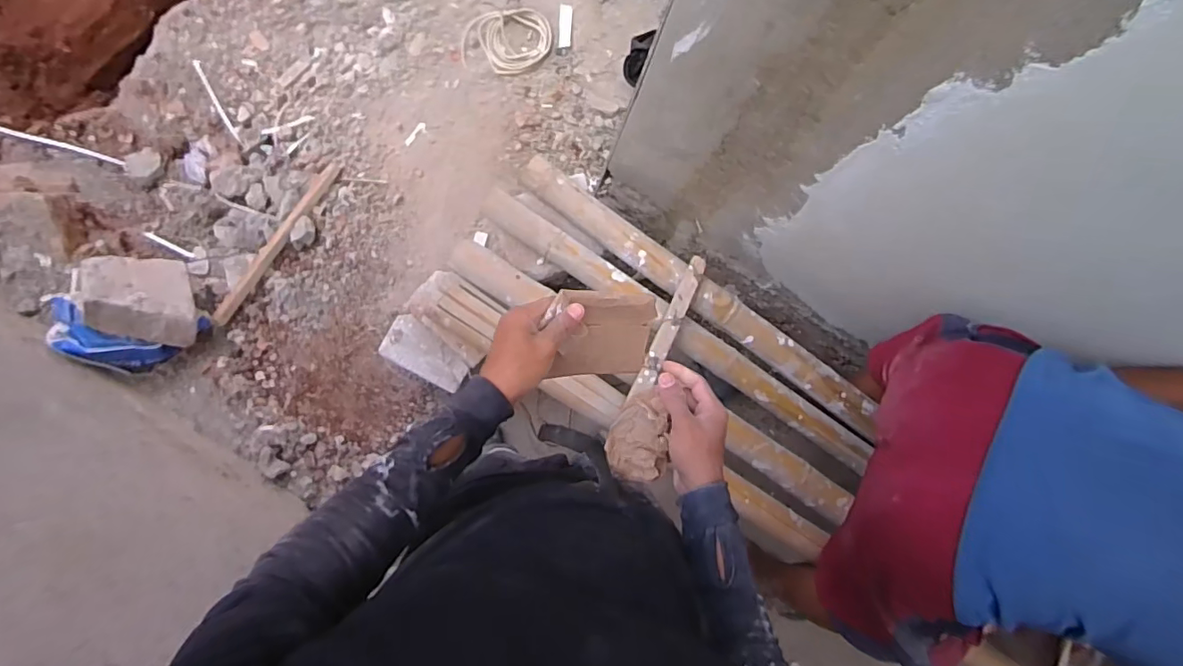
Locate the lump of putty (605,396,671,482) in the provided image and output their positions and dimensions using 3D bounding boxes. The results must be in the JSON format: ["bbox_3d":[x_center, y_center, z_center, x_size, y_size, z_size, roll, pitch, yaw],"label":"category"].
[{"bbox_3d":[0.047,0.112,0.564,0.062,0.016,0.084,-2,85,10],"label":"lump of putty"}]

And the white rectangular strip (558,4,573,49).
[{"bbox_3d":[-0.080,-0.941,1.656,0.038,0.007,0.151,1,78,6],"label":"white rectangular strip"}]

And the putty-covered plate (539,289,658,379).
[{"bbox_3d":[0.012,0.002,0.567,0.119,0.013,0.098,-5,121,-28],"label":"putty-covered plate"}]

